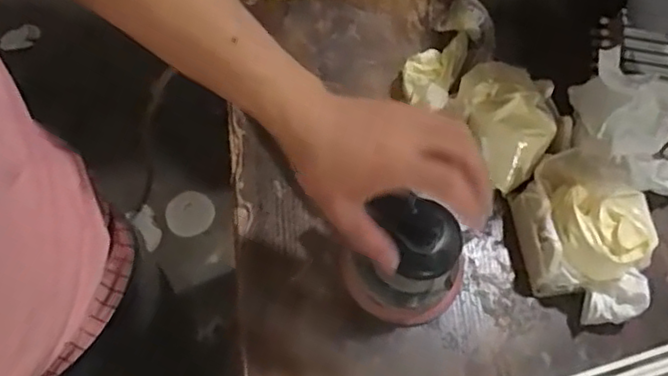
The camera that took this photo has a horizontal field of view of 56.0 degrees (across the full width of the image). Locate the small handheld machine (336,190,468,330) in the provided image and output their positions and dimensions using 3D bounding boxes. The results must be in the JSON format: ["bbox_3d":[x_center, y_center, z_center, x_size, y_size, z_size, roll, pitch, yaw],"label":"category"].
[{"bbox_3d":[0.066,0.064,0.556,0.098,0.096,0.087,34,67,14],"label":"small handheld machine"}]

